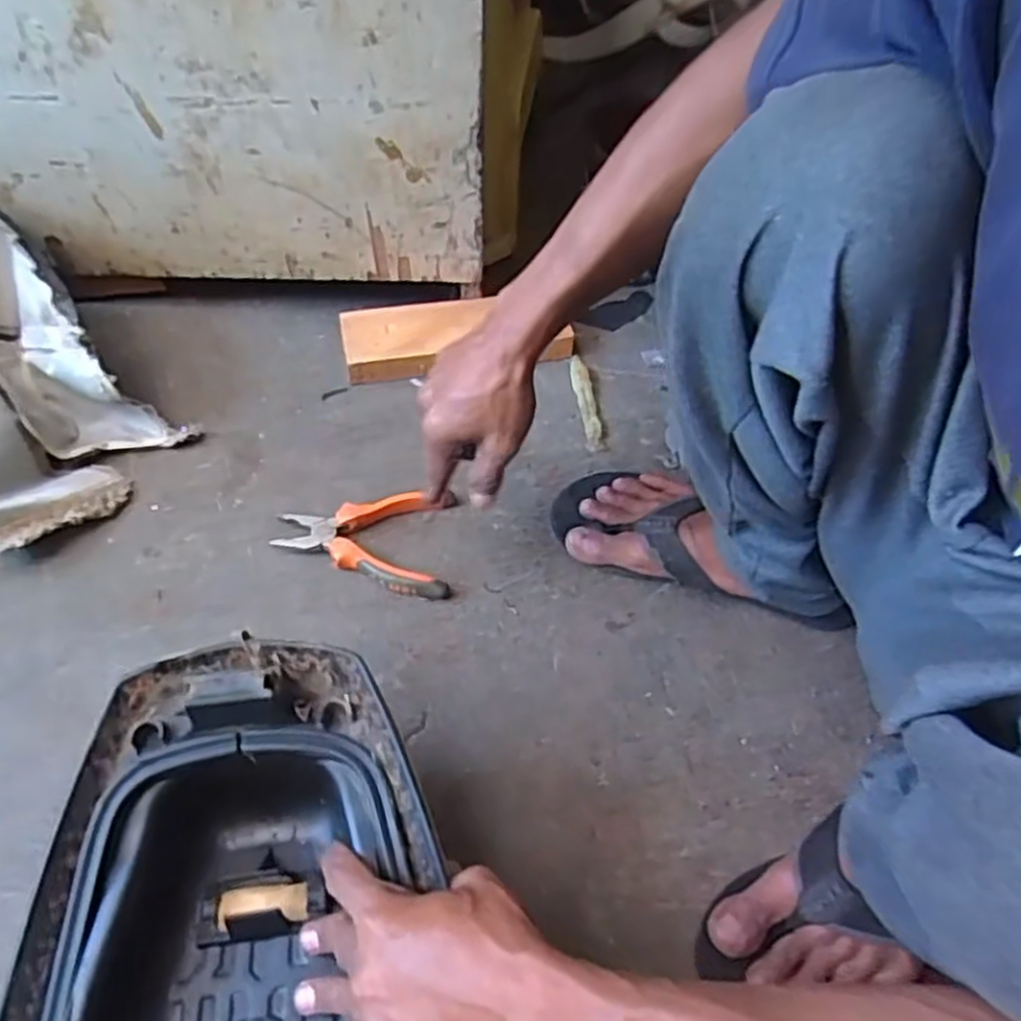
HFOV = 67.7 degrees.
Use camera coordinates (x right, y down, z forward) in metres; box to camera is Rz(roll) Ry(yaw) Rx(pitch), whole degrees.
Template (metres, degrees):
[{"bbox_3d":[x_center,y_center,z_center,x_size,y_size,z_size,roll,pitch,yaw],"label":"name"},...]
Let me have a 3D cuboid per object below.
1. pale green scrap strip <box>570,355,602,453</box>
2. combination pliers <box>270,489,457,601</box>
[{"bbox_3d":[0.079,-0.113,0.791,0.022,0.010,0.119,-6,57,-8],"label":"pale green scrap strip"},{"bbox_3d":[-0.128,0.025,0.666,0.149,0.019,0.096,5,56,-1],"label":"combination pliers"}]

